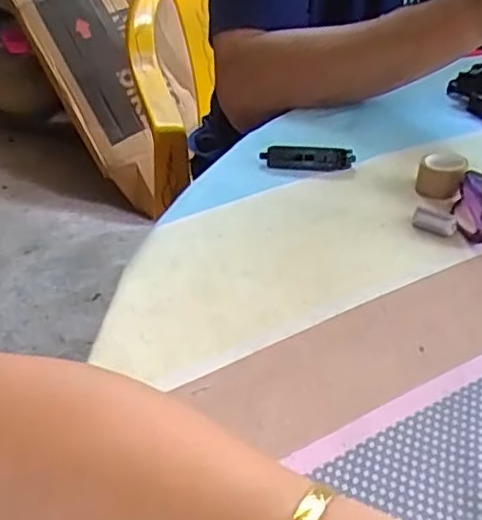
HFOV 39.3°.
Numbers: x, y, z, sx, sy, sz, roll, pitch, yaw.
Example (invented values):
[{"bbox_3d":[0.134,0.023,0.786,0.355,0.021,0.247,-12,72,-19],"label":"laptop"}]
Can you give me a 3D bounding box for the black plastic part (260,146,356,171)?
[{"bbox_3d":[0.054,-0.083,0.545,0.072,0.015,0.013,4,39,-1],"label":"black plastic part"}]

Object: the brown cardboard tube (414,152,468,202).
[{"bbox_3d":[0.153,-0.064,0.518,0.033,0.029,0.033,15,40,12],"label":"brown cardboard tube"}]

